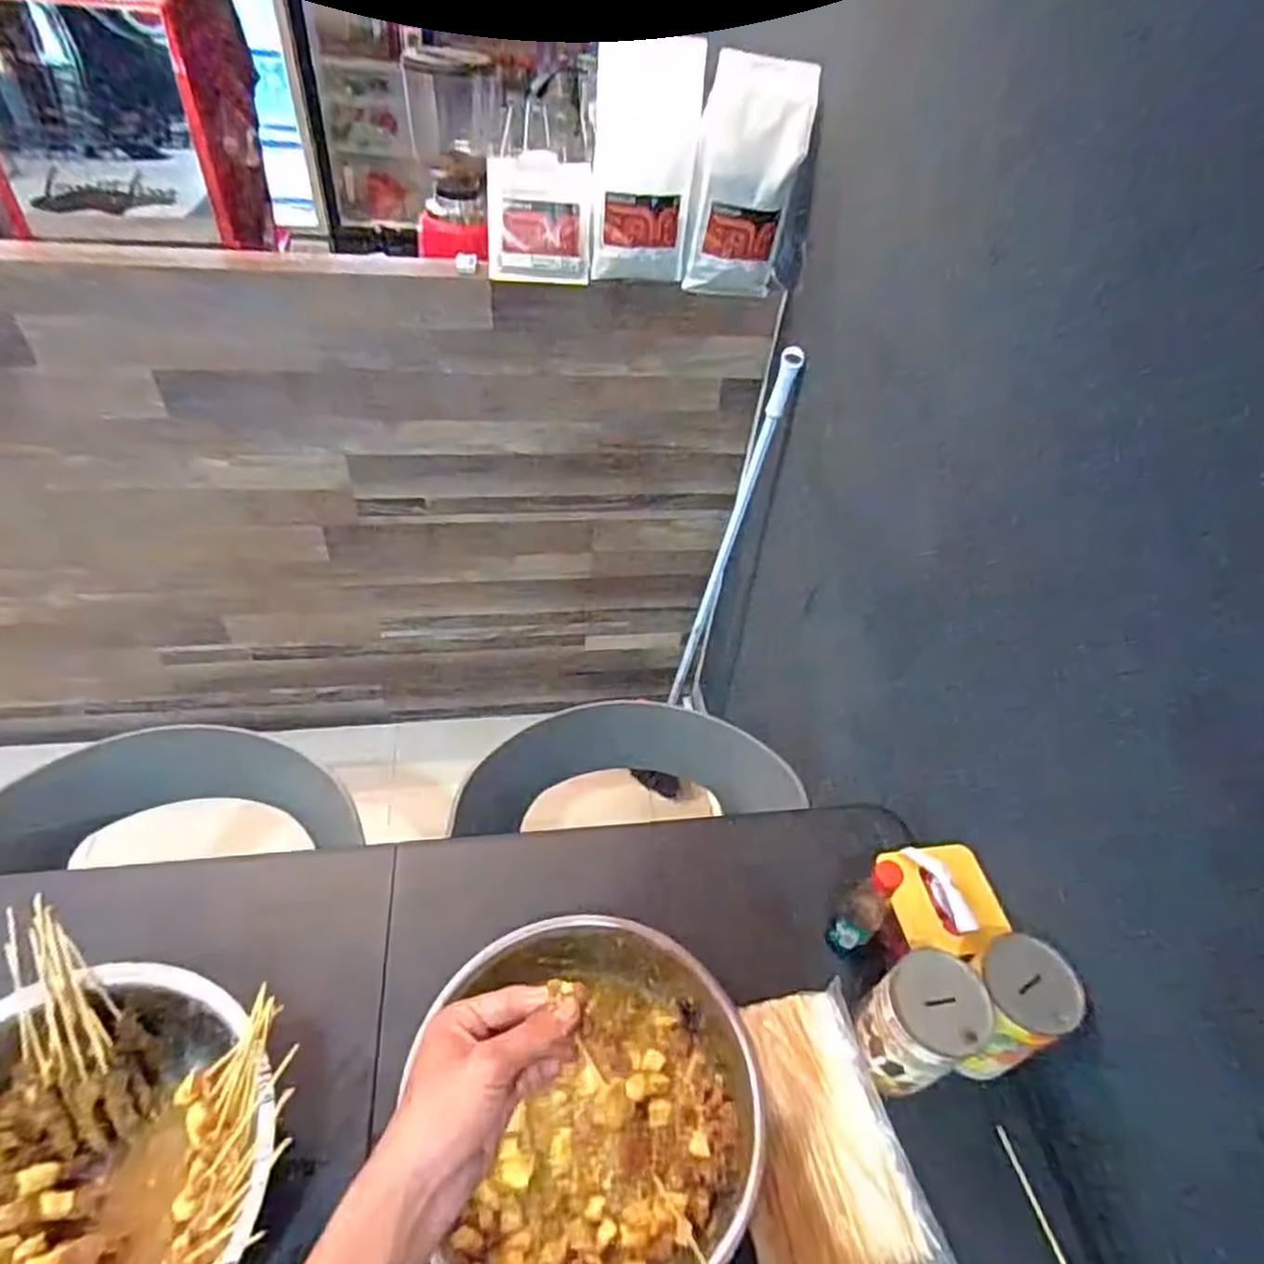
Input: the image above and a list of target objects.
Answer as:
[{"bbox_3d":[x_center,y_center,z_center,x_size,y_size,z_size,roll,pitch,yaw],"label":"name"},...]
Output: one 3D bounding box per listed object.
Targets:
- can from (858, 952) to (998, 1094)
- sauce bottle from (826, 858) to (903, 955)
[{"bbox_3d":[0.252,0.346,0.641,0.076,0.134,0.078,-20,51,-25],"label":"can"},{"bbox_3d":[0.225,0.268,0.710,0.043,0.141,0.039,35,51,25],"label":"sauce bottle"}]

